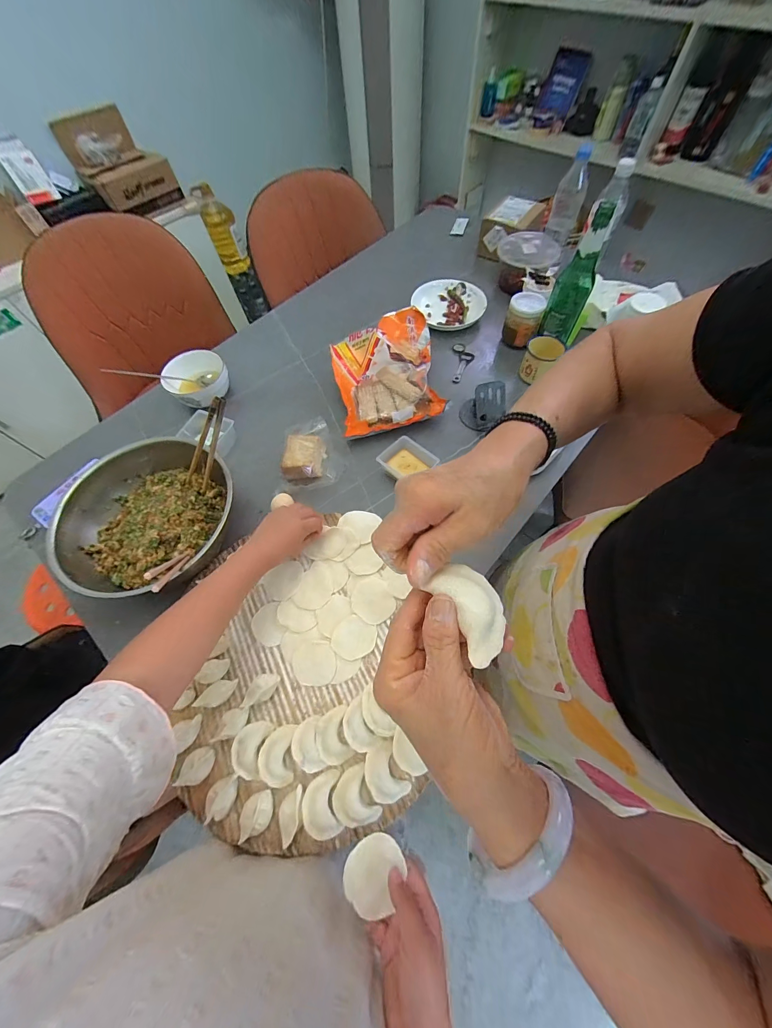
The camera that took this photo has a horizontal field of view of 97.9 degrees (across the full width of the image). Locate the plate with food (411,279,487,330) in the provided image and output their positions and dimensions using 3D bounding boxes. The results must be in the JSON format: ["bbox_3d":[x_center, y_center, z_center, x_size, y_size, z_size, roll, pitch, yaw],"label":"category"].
[{"bbox_3d":[0.155,-0.510,0.819,0.173,0.039,0.160,-1,63,2],"label":"plate with food"}]

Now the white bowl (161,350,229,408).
[{"bbox_3d":[-0.390,-0.276,0.697,0.123,0.048,0.121,-1,63,2],"label":"white bowl"}]

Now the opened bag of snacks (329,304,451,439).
[{"bbox_3d":[0.000,-0.289,0.681,0.199,0.080,0.238,-9,63,-2],"label":"opened bag of snacks"}]

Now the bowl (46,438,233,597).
[{"bbox_3d":[-0.379,0.003,0.542,0.236,0.074,0.258,-1,63,2],"label":"bowl"}]

